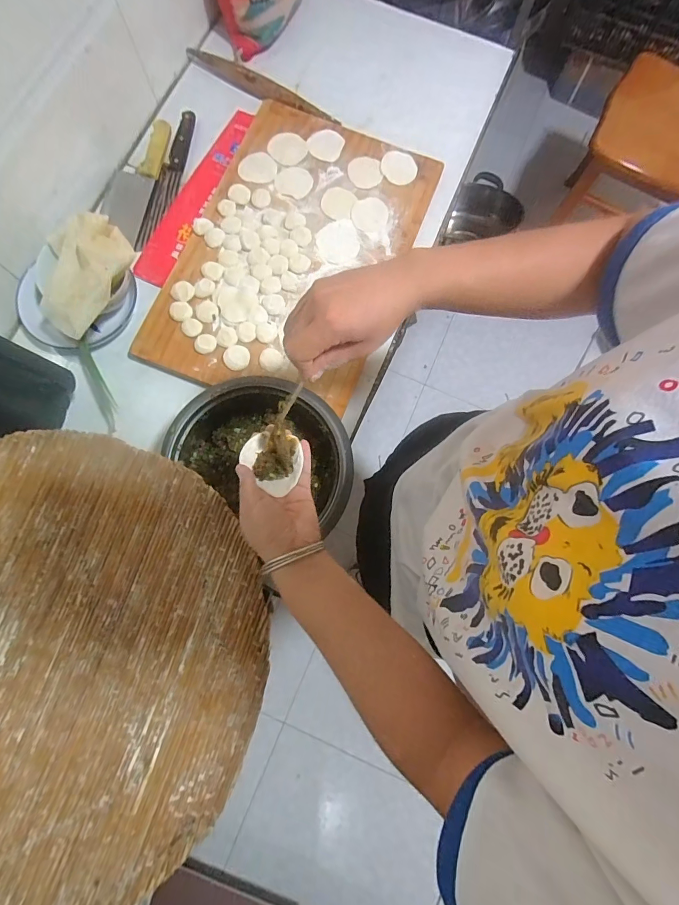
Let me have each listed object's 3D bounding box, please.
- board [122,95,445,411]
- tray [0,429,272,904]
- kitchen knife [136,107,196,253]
[{"bbox_3d":[-0.078,-0.363,0.707,0.381,0.038,0.575,20,79,3],"label":"board"},{"bbox_3d":[-0.336,0.219,0.421,0.500,0.015,0.469,0,79,-1],"label":"tray"},{"bbox_3d":[-0.322,-0.510,0.736,0.040,0.016,0.294,15,79,2],"label":"kitchen knife"}]

